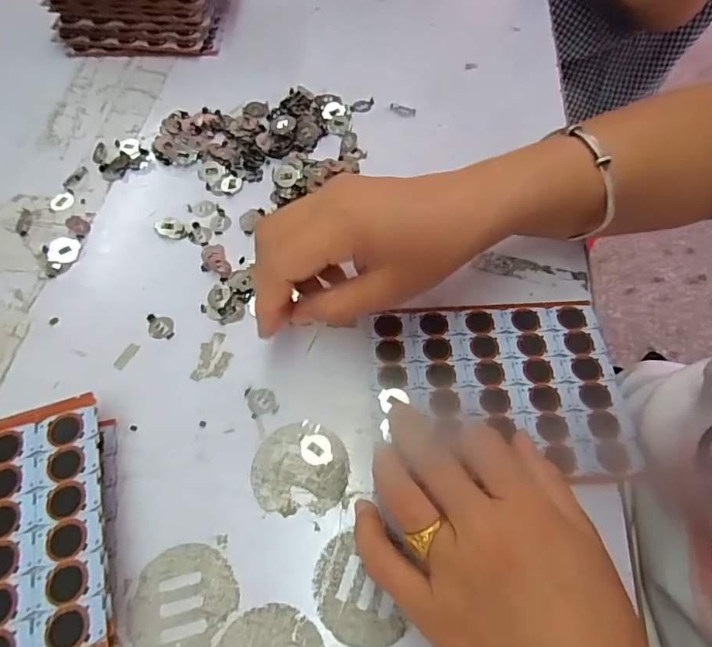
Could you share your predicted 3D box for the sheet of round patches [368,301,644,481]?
[{"bbox_3d":[0.084,0.037,0.297,0.146,0.005,0.112,-2,60,-1],"label":"sheet of round patches"}]

